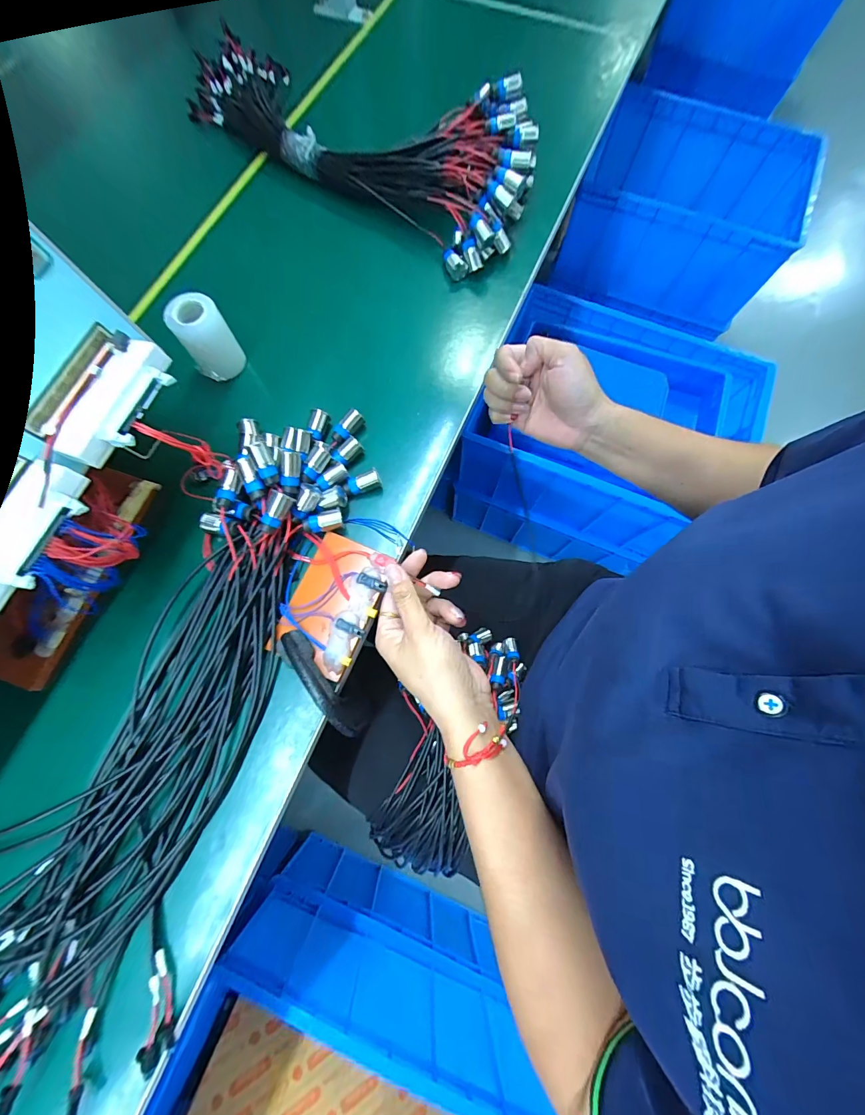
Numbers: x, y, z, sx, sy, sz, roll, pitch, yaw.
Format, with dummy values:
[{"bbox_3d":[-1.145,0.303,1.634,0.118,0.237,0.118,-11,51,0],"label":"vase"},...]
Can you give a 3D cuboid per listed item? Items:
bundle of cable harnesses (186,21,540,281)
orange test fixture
[{"bbox_3d":[-0.094,-0.532,0.466,0.463,0.091,0.173,39,77,9],"label":"bundle of cable harnesses"},{"bbox_3d":[-0.091,0.040,0.348,0.085,0.024,0.113,23,75,5],"label":"orange test fixture"}]

